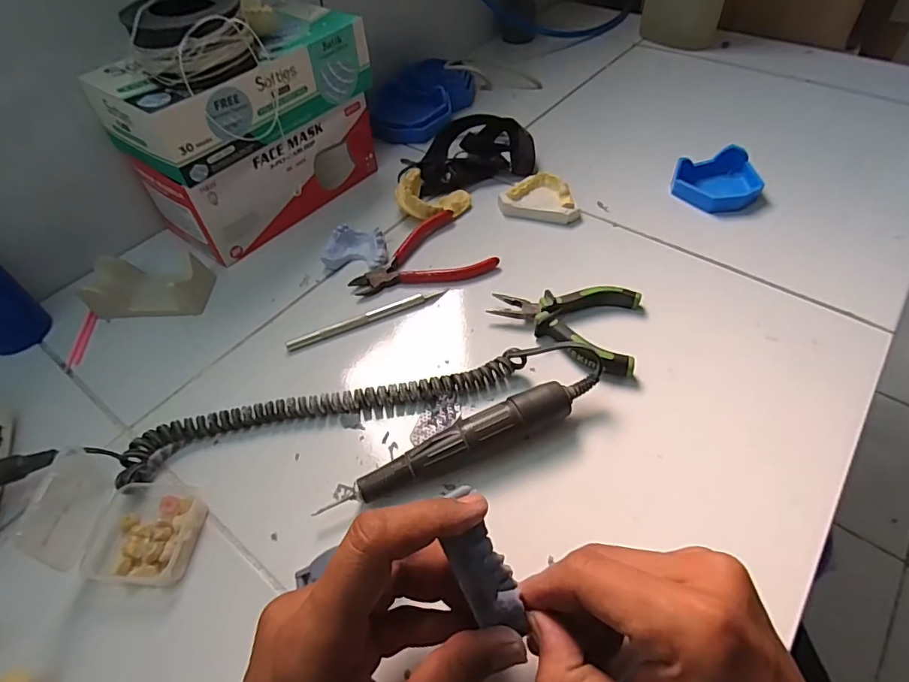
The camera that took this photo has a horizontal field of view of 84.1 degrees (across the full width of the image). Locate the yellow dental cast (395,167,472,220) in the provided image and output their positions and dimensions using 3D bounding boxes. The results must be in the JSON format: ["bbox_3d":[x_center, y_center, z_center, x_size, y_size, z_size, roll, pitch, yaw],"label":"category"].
[{"bbox_3d":[-0.021,-0.144,0.501,0.072,0.026,0.063,-6,50,-1],"label":"yellow dental cast"}]

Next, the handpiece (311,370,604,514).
[{"bbox_3d":[0.011,0.064,0.323,0.181,0.029,0.021,-20,52,-13],"label":"handpiece"}]

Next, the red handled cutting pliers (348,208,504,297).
[{"bbox_3d":[-0.032,-0.070,0.450,0.121,0.010,0.084,-29,54,-19],"label":"red handled cutting pliers"}]

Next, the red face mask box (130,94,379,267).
[{"bbox_3d":[-0.191,-0.173,0.494,0.110,0.074,0.208,27,57,23],"label":"red face mask box"}]

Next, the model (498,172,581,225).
[{"bbox_3d":[0.085,-0.142,0.494,0.076,0.024,0.047,12,52,14],"label":"model"}]

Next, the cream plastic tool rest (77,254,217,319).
[{"bbox_3d":[-0.271,-0.049,0.446,0.097,0.030,0.065,-2,50,2],"label":"cream plastic tool rest"}]

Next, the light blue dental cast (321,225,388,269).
[{"bbox_3d":[-0.087,-0.085,0.458,0.056,0.019,0.039,8,51,10],"label":"light blue dental cast"}]

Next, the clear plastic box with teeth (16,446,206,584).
[{"bbox_3d":[-0.197,0.102,0.292,0.087,0.041,0.062,8,51,10],"label":"clear plastic box with teeth"}]

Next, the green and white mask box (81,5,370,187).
[{"bbox_3d":[-0.190,-0.228,0.443,0.110,0.064,0.216,30,58,25],"label":"green and white mask box"}]

